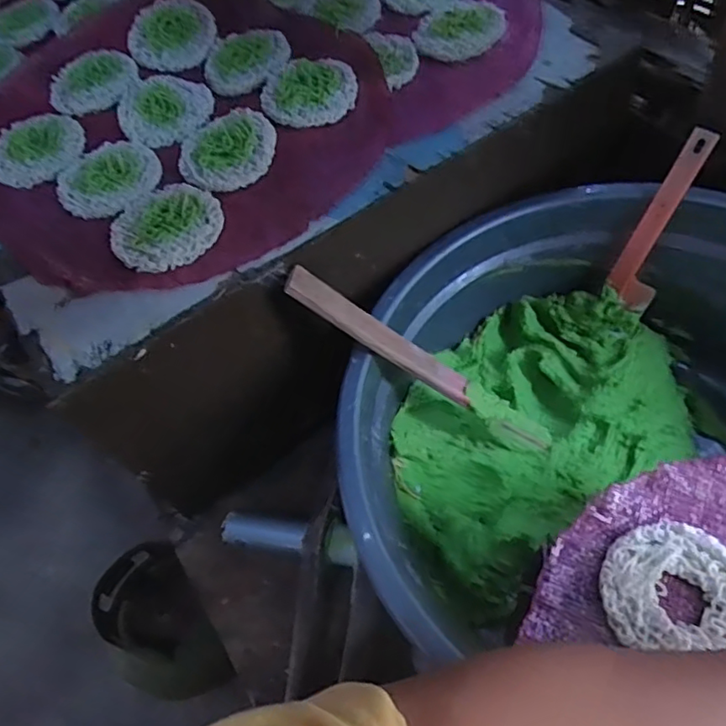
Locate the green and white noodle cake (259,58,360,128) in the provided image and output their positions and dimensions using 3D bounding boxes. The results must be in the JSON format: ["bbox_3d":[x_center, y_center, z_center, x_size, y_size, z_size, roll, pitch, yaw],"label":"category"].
[{"bbox_3d":[-0.043,-0.219,0.482,0.074,0.009,0.077,-4,57,6],"label":"green and white noodle cake"}]

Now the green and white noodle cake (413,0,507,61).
[{"bbox_3d":[0.081,-0.284,0.508,0.069,0.005,0.079,26,65,22],"label":"green and white noodle cake"}]

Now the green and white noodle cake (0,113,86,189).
[{"bbox_3d":[-0.266,-0.174,0.490,0.076,0.010,0.072,1,61,-2],"label":"green and white noodle cake"}]

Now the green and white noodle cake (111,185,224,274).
[{"bbox_3d":[-0.140,-0.099,0.428,0.075,0.009,0.075,-4,57,6],"label":"green and white noodle cake"}]

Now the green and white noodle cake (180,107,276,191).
[{"bbox_3d":[-0.105,-0.166,0.461,0.073,0.009,0.080,-4,57,6],"label":"green and white noodle cake"}]

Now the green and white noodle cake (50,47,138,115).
[{"bbox_3d":[-0.236,-0.247,0.523,0.076,0.008,0.079,-7,57,4],"label":"green and white noodle cake"}]

